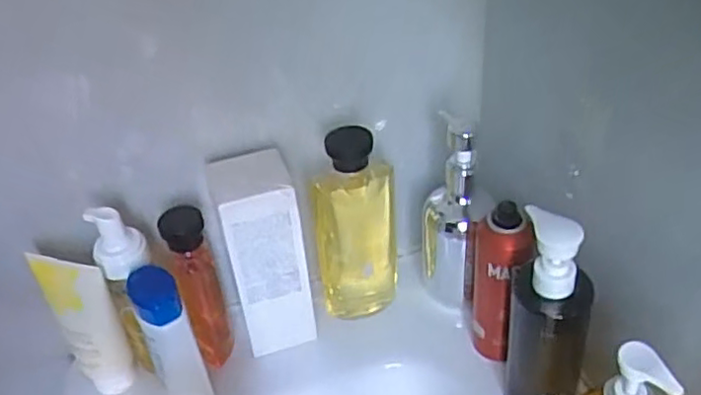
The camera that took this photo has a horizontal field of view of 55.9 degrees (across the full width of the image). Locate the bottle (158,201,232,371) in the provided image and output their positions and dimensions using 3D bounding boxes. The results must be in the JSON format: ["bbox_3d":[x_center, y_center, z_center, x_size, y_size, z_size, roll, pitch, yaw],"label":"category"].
[{"bbox_3d":[-0.144,0.087,0.634,0.034,0.190,0.044,-9,39,-5],"label":"bottle"}]

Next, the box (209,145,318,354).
[{"bbox_3d":[-0.083,0.052,0.635,0.072,0.195,0.077,-12,40,-9],"label":"box"}]

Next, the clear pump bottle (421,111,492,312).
[{"bbox_3d":[0.102,0.022,0.658,0.064,0.201,0.057,5,40,12],"label":"clear pump bottle"}]

